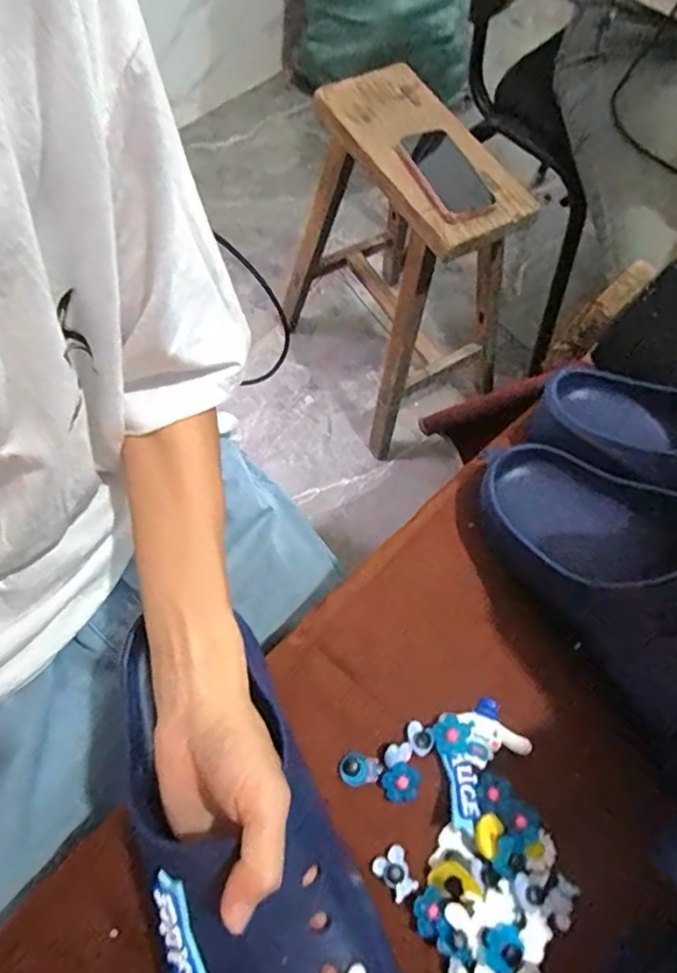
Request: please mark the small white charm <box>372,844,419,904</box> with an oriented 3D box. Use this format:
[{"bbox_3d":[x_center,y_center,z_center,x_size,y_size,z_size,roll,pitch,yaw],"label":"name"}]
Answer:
[{"bbox_3d":[0.035,0.232,0.349,0.021,0.004,0.026,-34,72,-16],"label":"small white charm"}]

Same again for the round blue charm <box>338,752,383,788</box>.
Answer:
[{"bbox_3d":[0.014,0.182,0.370,0.026,0.006,0.019,17,66,4],"label":"round blue charm"}]

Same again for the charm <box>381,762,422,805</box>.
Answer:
[{"bbox_3d":[0.041,0.188,0.369,0.024,0.004,0.023,1,66,-3],"label":"charm"}]

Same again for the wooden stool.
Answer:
[{"bbox_3d":[0.117,-0.384,1.039,0.280,0.475,0.387,-27,70,-14],"label":"wooden stool"}]

